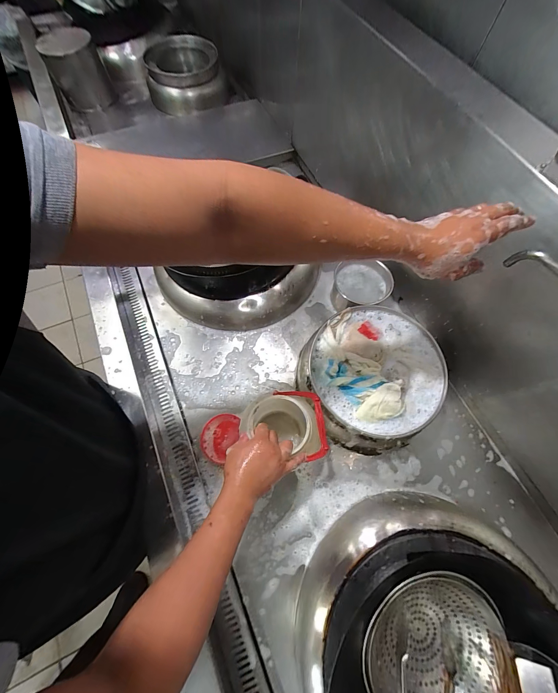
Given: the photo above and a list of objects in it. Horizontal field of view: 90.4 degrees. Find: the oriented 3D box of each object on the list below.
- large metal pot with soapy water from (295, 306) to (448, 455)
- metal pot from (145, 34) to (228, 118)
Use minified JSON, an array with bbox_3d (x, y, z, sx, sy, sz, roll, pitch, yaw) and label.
[{"bbox_3d":[0.246,0.076,0.741,0.341,0.172,0.330,1,66,-3],"label":"large metal pot with soapy water"},{"bbox_3d":[-0.431,-1.238,1.268,0.325,0.174,0.323,-14,68,-9],"label":"metal pot"}]

